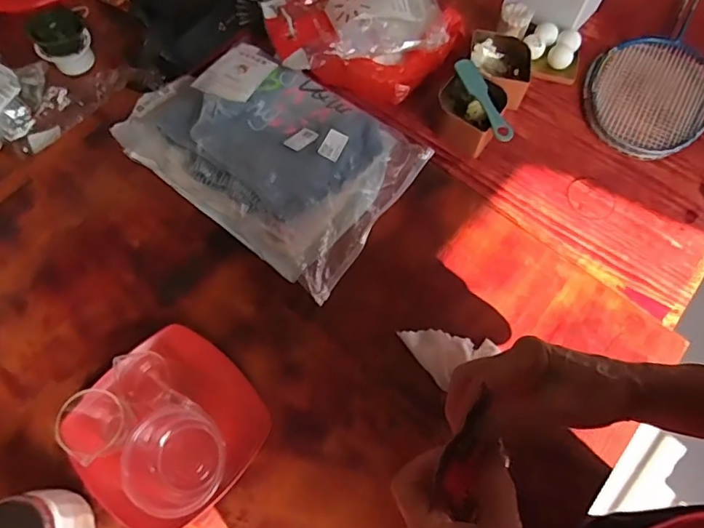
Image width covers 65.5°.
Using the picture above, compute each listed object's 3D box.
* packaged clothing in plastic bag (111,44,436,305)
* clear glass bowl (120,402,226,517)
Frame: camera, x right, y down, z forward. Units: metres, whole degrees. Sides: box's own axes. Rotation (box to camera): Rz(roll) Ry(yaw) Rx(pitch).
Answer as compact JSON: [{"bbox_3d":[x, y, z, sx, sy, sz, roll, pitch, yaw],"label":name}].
[{"bbox_3d":[-0.124,-0.186,0.803,0.425,0.059,0.284,36,71,13],"label":"packaged clothing in plastic bag"},{"bbox_3d":[-0.198,0.224,0.620,0.097,0.078,0.108,43,72,15],"label":"clear glass bowl"}]

